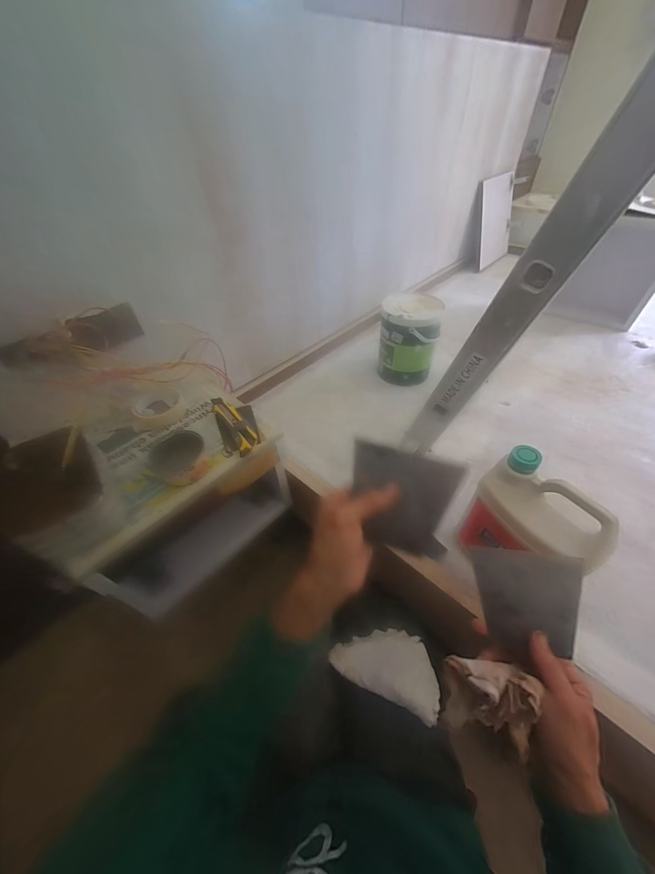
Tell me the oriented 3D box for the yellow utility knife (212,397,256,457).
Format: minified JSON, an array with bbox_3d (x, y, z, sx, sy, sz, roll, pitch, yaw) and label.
[{"bbox_3d":[-0.171,-0.030,0.567,0.037,0.014,0.170,-26,50,-20],"label":"yellow utility knife"}]

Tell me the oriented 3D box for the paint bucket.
[{"bbox_3d":[0.242,-0.289,0.936,0.162,0.207,0.159,14,48,17],"label":"paint bucket"}]

